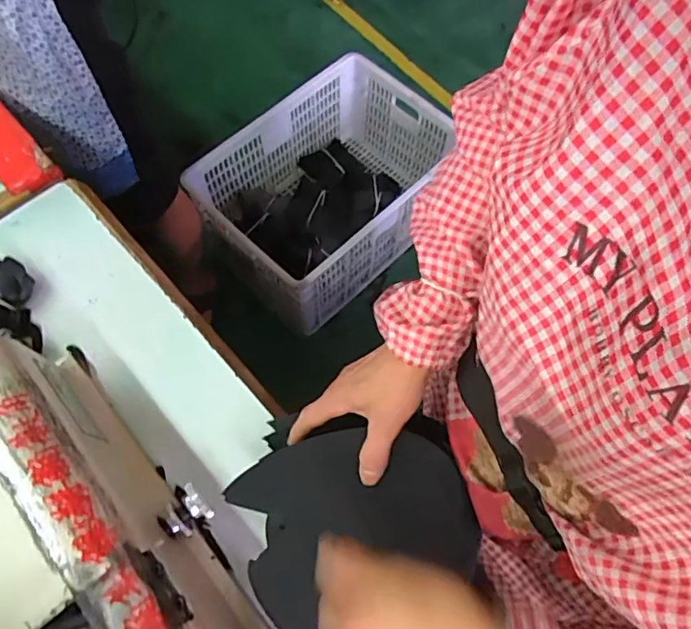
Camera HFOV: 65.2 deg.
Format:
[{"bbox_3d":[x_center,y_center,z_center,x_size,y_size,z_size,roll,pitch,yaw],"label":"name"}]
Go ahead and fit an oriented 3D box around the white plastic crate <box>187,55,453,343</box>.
[{"bbox_3d":[-0.046,-0.309,1.410,0.409,0.296,0.622,41,71,16],"label":"white plastic crate"}]

